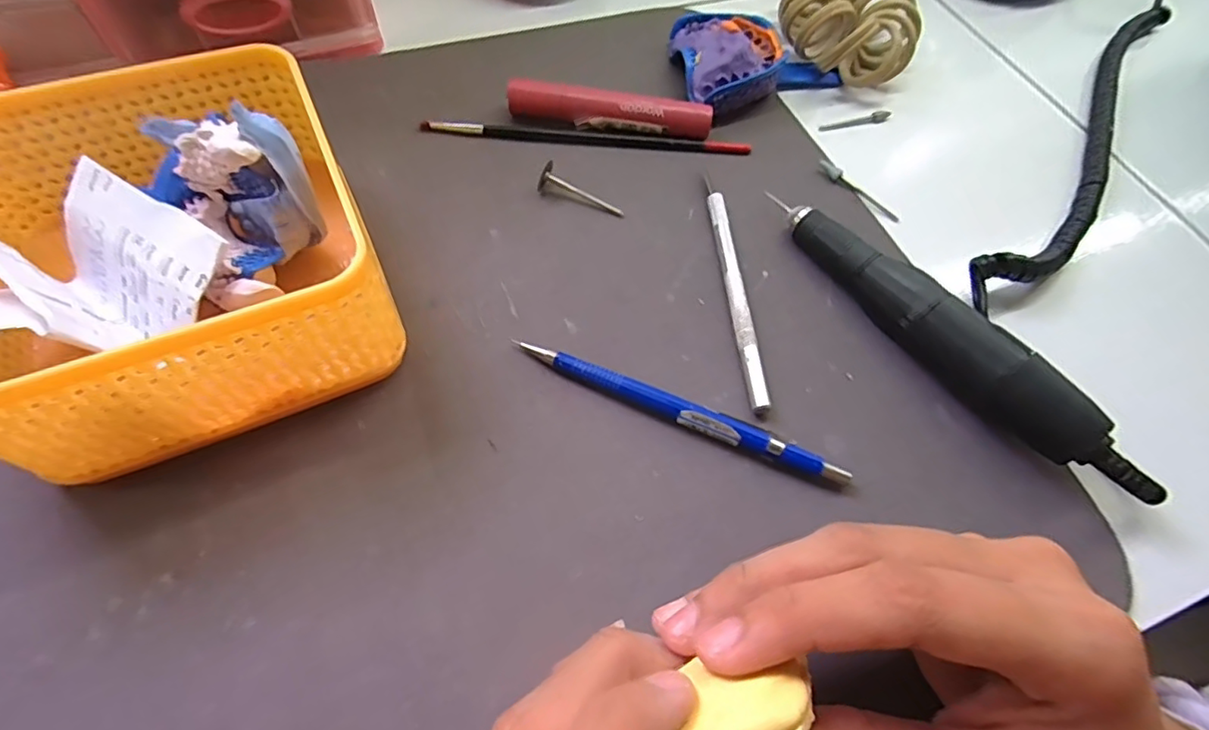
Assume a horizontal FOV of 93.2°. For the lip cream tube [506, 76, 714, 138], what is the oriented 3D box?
[{"bbox_3d":[0.003,-0.133,0.300,0.105,0.017,0.013,8,61,1],"label":"lip cream tube"}]

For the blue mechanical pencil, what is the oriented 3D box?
[{"bbox_3d":[0.029,0.018,0.226,0.133,0.009,0.010,21,62,7],"label":"blue mechanical pencil"}]

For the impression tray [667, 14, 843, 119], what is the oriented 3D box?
[{"bbox_3d":[0.088,-0.178,0.327,0.094,0.026,0.072,-10,62,-10],"label":"impression tray"}]

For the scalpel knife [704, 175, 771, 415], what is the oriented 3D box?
[{"bbox_3d":[0.058,-0.037,0.259,0.008,0.007,0.126,-2,61,-5],"label":"scalpel knife"}]

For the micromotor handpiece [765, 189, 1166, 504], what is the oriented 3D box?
[{"bbox_3d":[0.139,-0.012,0.239,0.020,0.029,0.172,-35,69,-21],"label":"micromotor handpiece"}]

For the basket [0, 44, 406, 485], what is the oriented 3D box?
[{"bbox_3d":[-0.161,-0.043,0.213,0.131,0.066,0.135,-22,65,-15],"label":"basket"}]

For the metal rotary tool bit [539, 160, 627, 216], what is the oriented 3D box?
[{"bbox_3d":[-0.011,-0.084,0.281,0.044,0.011,0.010,26,62,-4],"label":"metal rotary tool bit"}]

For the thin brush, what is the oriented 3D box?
[{"bbox_3d":[-0.009,-0.120,0.300,0.170,0.005,0.008,3,61,-3],"label":"thin brush"}]

